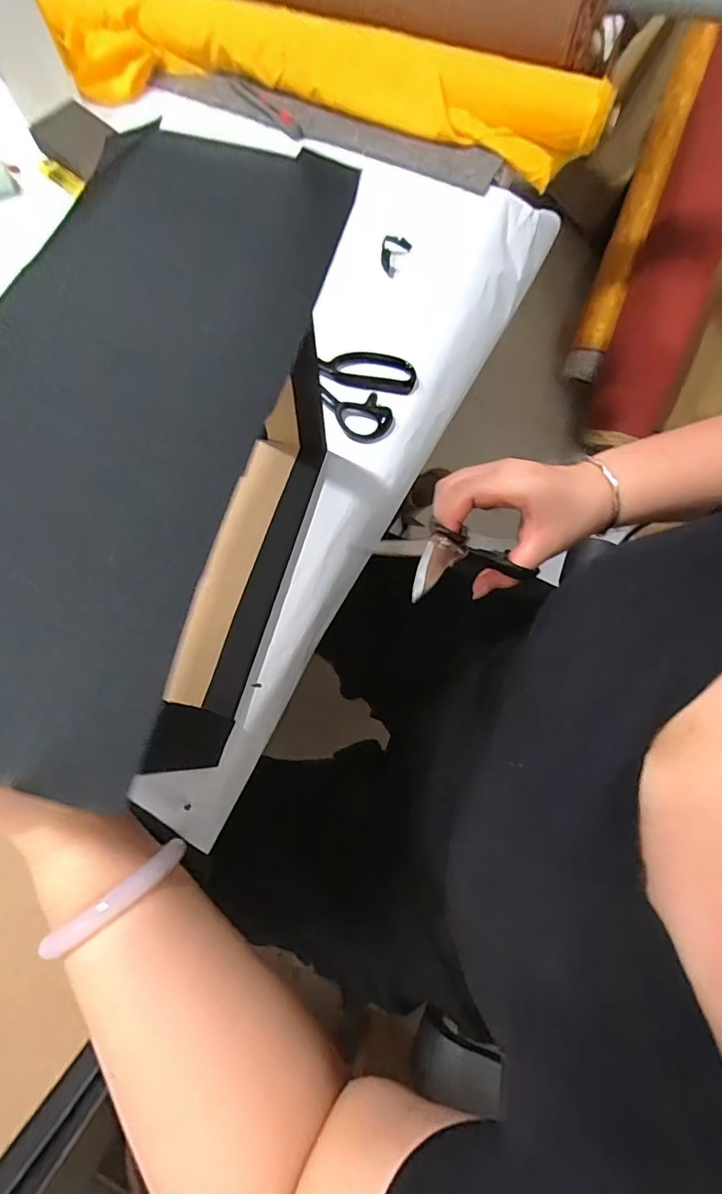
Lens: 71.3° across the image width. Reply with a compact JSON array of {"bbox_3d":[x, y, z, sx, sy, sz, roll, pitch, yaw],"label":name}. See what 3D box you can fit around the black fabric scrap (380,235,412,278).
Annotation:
[{"bbox_3d":[0.035,-0.377,0.550,0.021,0.028,0.041,31,75,9],"label":"black fabric scrap"}]

